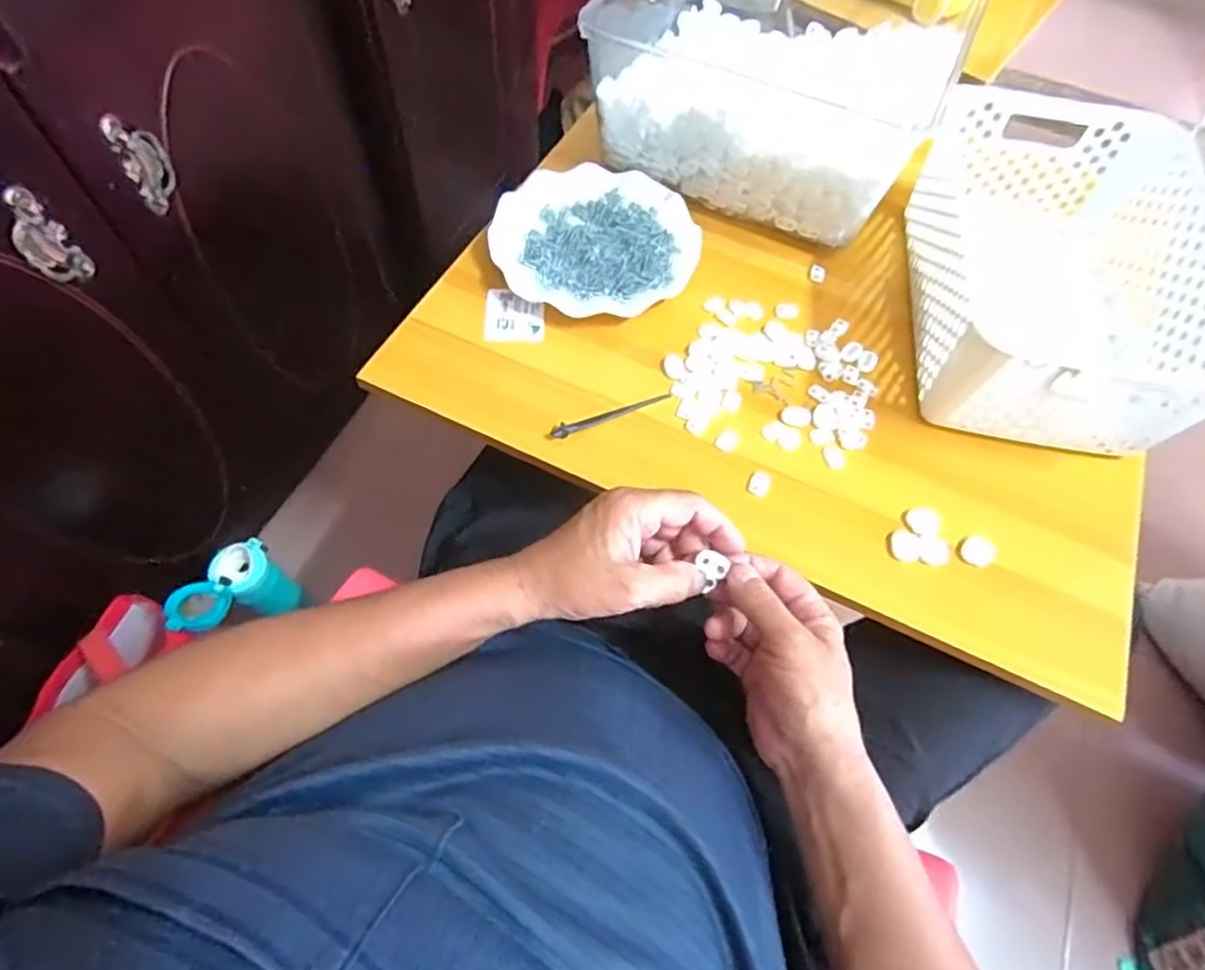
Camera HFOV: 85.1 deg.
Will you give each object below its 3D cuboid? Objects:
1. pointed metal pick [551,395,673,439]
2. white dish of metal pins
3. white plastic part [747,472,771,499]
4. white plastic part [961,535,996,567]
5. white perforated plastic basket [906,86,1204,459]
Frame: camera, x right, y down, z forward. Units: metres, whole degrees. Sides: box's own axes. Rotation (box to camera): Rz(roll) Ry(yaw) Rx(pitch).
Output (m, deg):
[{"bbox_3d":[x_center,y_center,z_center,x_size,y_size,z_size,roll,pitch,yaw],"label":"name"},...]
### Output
[{"bbox_3d":[0.008,-0.057,0.521,0.102,0.006,0.011,-22,65,-15],"label":"pointed metal pick"},{"bbox_3d":[-0.006,-0.223,0.596,0.181,0.022,0.165,2,61,-3],"label":"white dish of metal pins"},{"bbox_3d":[0.120,-0.001,0.500,0.015,0.005,0.019,22,62,8],"label":"white plastic part"},{"bbox_3d":[0.272,0.048,0.474,0.022,0.006,0.023,2,61,-3],"label":"white plastic part"},{"bbox_3d":[0.368,-0.176,0.546,0.213,0.113,0.306,13,61,3],"label":"white perforated plastic basket"}]

